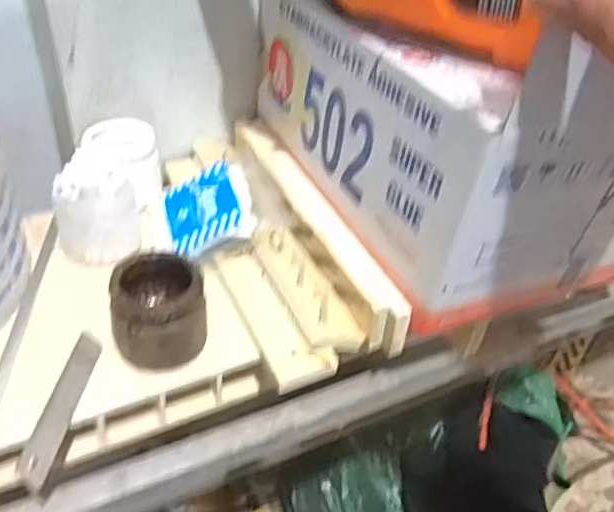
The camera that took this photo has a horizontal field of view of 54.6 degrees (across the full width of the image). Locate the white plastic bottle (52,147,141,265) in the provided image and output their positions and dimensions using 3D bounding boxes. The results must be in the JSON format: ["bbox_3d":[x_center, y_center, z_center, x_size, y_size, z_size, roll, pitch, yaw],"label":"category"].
[{"bbox_3d":[-0.151,-0.036,0.426,0.054,0.075,0.049,-9,42,-17],"label":"white plastic bottle"}]

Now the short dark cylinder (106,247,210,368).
[{"bbox_3d":[-0.089,0.036,0.362,0.054,0.057,0.050,3,40,-3],"label":"short dark cylinder"}]

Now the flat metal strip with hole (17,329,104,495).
[{"bbox_3d":[-0.143,0.087,0.348,0.018,0.005,0.103,8,40,-3],"label":"flat metal strip with hole"}]

